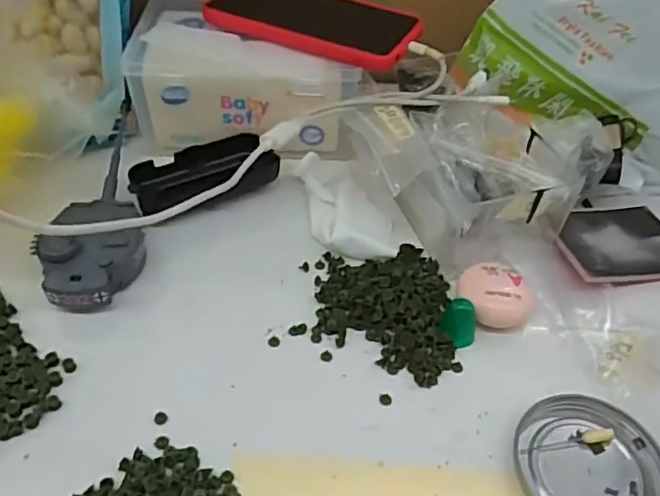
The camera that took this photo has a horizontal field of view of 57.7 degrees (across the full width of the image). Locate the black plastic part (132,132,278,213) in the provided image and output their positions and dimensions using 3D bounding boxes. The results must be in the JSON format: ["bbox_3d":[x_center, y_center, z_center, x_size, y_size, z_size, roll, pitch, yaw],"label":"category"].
[{"bbox_3d":[-0.098,-0.057,0.463,0.107,0.031,0.051,-20,50,-21],"label":"black plastic part"}]

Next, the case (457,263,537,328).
[{"bbox_3d":[0.106,0.031,0.387,0.038,0.019,0.045,-18,49,-19],"label":"case"}]

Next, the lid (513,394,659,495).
[{"bbox_3d":[0.140,0.117,0.323,0.075,0.008,0.077,1,46,-1],"label":"lid"}]

